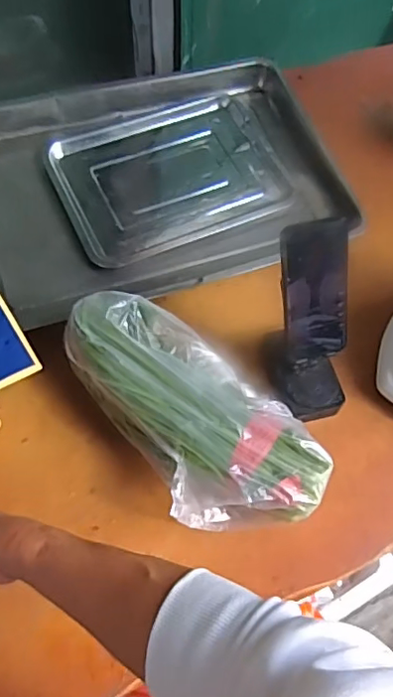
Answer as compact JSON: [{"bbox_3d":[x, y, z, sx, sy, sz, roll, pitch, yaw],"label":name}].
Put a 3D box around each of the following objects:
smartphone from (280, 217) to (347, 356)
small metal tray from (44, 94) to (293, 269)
[{"bbox_3d":[0.133,-0.063,0.629,0.072,0.154,0.005,-7,21,-3],"label":"smartphone"},{"bbox_3d":[-0.042,-0.278,0.882,0.342,0.031,0.243,-22,64,-15],"label":"small metal tray"}]

